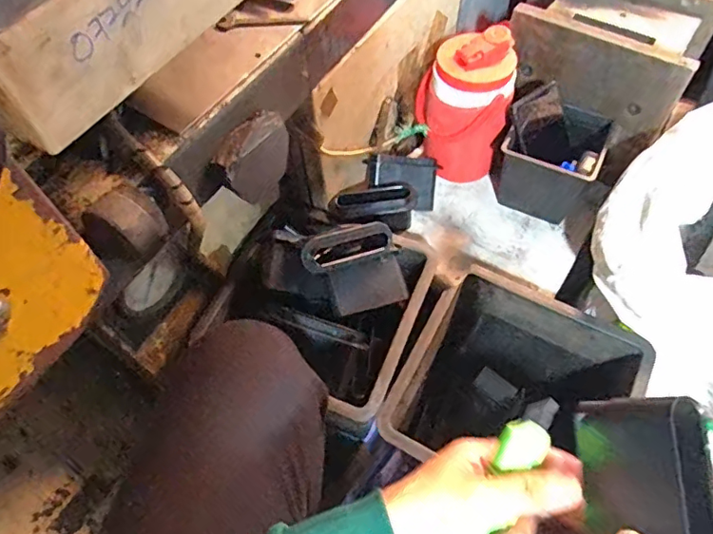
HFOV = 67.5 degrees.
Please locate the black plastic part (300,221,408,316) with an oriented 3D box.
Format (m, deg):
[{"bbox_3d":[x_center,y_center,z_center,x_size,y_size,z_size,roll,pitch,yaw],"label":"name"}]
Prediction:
[{"bbox_3d":[-0.003,0.002,0.688,0.123,0.086,0.082,-15,59,-6],"label":"black plastic part"}]

